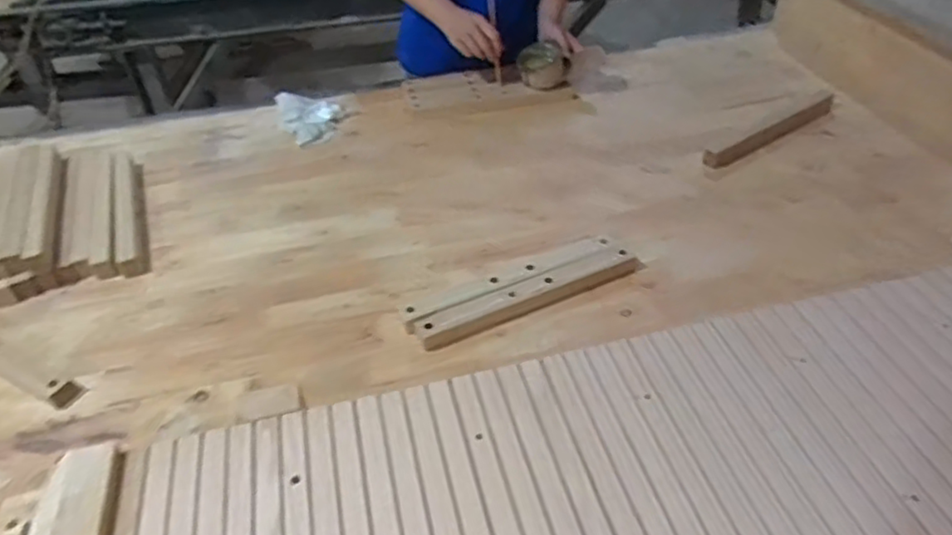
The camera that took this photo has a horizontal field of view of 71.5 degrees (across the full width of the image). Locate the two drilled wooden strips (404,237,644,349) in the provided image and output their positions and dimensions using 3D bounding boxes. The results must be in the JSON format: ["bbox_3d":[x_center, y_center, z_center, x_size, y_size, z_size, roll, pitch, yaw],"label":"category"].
[{"bbox_3d":[0.064,0.025,0.877,0.323,0.026,0.091,-20,44,-19],"label":"two drilled wooden strips"}]

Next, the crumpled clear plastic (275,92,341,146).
[{"bbox_3d":[-0.317,-0.283,1.240,0.121,0.052,0.110,-7,41,-4],"label":"crumpled clear plastic"}]

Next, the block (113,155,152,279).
[{"bbox_3d":[-0.554,-0.101,1.054,0.039,0.047,0.323,-17,43,-16],"label":"block"}]

